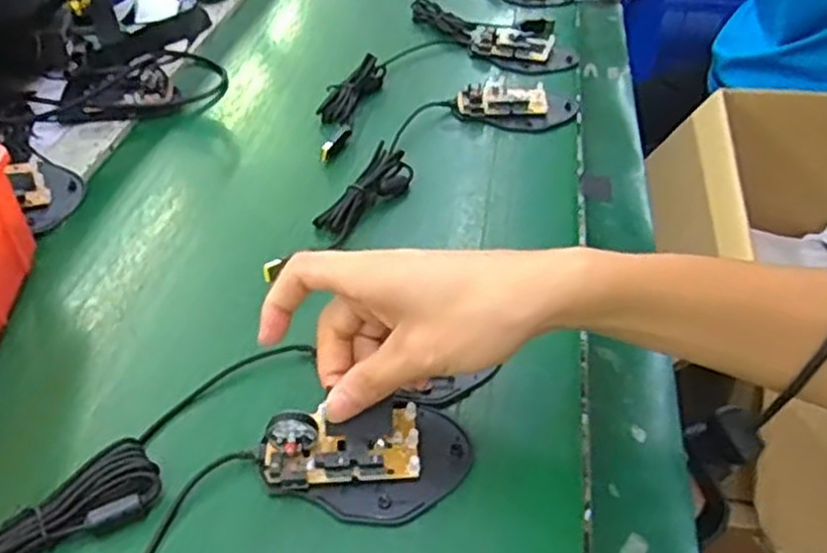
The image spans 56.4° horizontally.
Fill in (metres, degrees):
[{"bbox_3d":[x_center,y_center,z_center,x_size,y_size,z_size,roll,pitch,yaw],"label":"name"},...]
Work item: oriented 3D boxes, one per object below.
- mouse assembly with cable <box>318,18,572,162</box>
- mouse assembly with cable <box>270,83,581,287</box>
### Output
[{"bbox_3d":[0.019,-0.201,0.750,0.322,0.020,0.139,-25,45,-25],"label":"mouse assembly with cable"},{"bbox_3d":[-0.005,-0.107,0.637,0.346,0.022,0.102,-31,48,-30],"label":"mouse assembly with cable"}]

